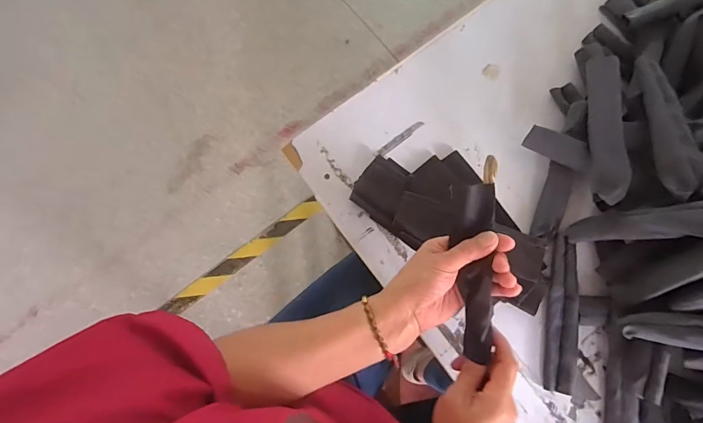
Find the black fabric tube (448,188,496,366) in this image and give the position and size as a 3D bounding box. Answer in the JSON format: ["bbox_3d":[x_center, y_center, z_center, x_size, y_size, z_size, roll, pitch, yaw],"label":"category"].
[{"bbox_3d":[0.124,0.061,0.402,0.032,0.030,0.173,-1,93,1],"label":"black fabric tube"}]

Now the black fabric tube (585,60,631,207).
[{"bbox_3d":[0.296,-0.096,0.465,0.037,0.029,0.175,-1,78,2],"label":"black fabric tube"}]

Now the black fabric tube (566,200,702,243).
[{"bbox_3d":[0.329,0.011,0.426,0.018,0.180,0.036,8,76,-34],"label":"black fabric tube"}]

